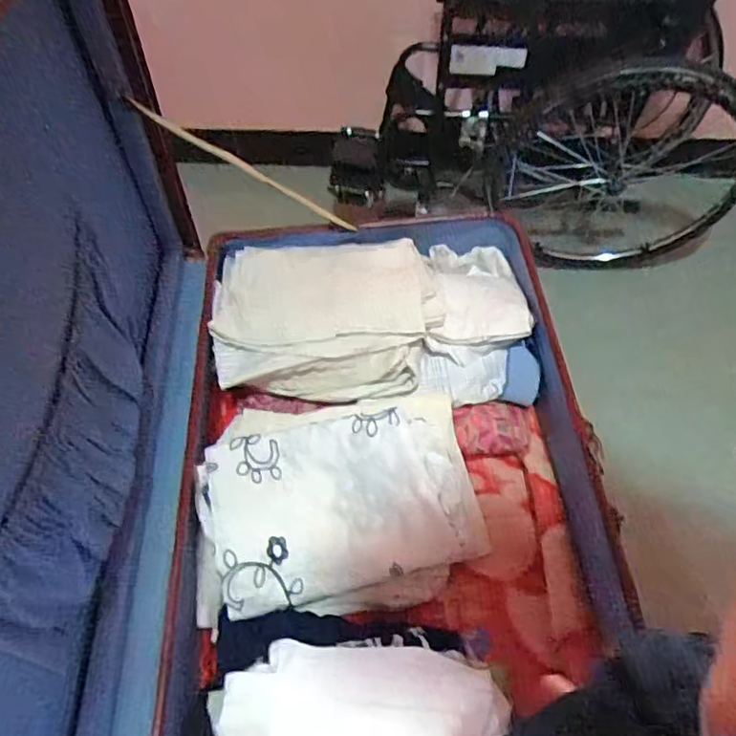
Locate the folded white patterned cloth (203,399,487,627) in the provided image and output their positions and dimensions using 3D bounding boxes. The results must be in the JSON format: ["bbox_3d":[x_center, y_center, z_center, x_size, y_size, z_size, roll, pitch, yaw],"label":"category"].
[{"bbox_3d":[-0.032,0.144,0.675,0.312,0.101,0.225,-8,54,-1],"label":"folded white patterned cloth"}]

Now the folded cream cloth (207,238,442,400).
[{"bbox_3d":[-0.053,-0.068,0.778,0.278,0.069,0.217,-4,54,2],"label":"folded cream cloth"}]

